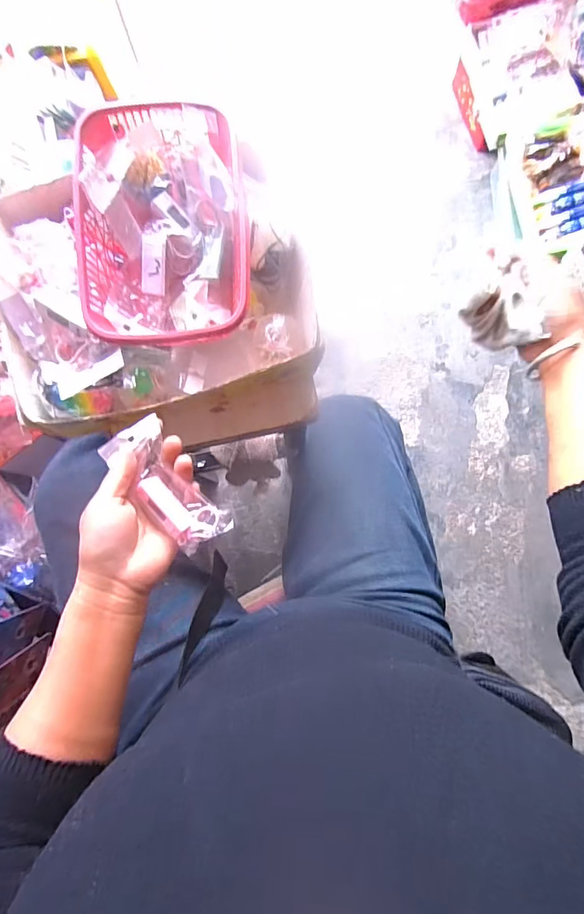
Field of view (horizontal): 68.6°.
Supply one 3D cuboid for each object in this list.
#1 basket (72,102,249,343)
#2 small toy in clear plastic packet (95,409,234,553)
[{"bbox_3d":[-0.115,-0.210,0.404,0.144,0.077,0.213,-6,81,1],"label":"basket"},{"bbox_3d":[-0.107,0.024,0.365,0.055,0.019,0.122,-40,86,-4],"label":"small toy in clear plastic packet"}]

